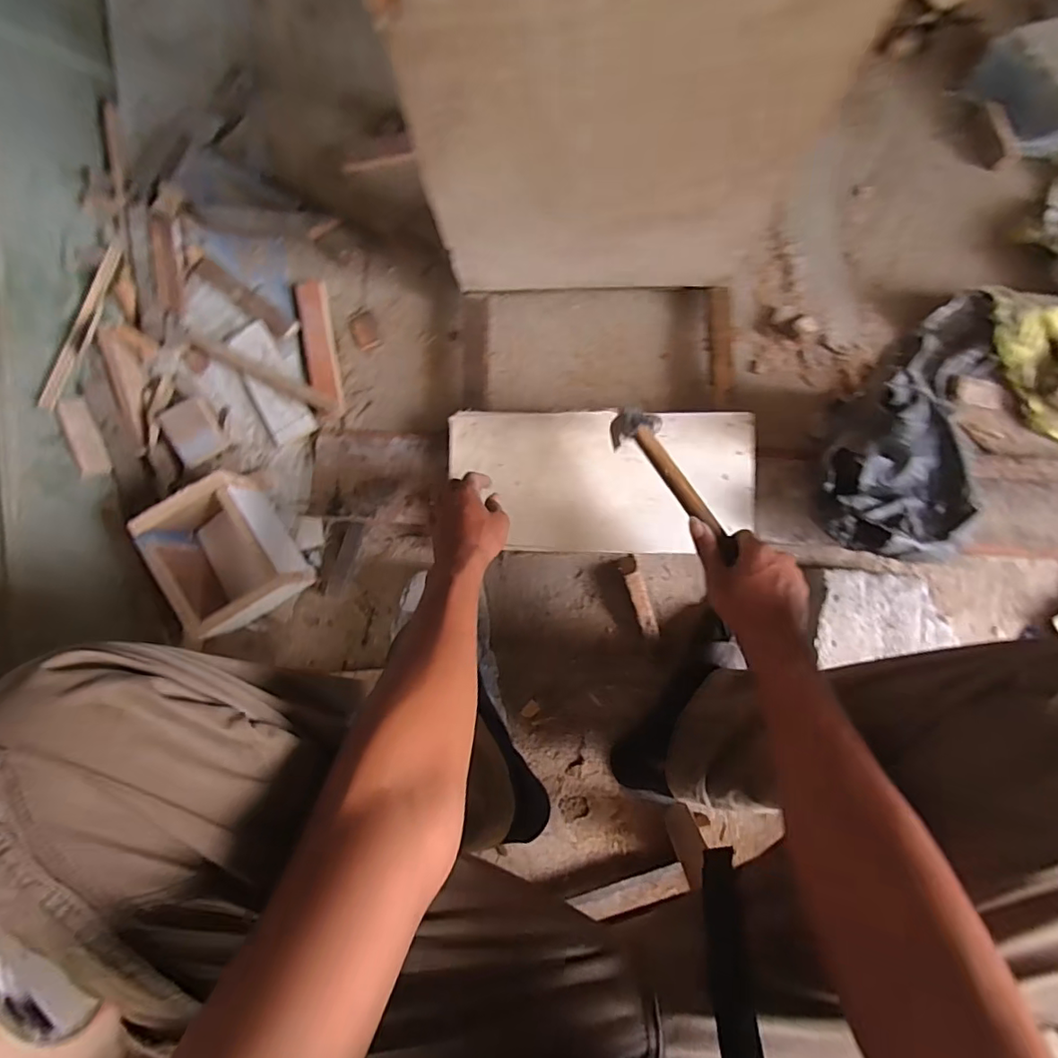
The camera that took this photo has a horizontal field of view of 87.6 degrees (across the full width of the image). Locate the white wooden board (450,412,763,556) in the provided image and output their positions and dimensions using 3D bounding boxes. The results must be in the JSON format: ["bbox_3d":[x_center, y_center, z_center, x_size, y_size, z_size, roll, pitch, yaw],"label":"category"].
[{"bbox_3d":[0.084,-0.057,0.665,0.355,0.023,0.168,1,84,2],"label":"white wooden board"}]

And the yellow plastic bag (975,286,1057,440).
[{"bbox_3d":[0.624,-0.196,0.658,0.094,0.032,0.232,-34,97,3],"label":"yellow plastic bag"}]

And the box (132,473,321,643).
[{"bbox_3d":[-0.369,0.033,0.690,0.126,0.131,0.156,-29,82,2],"label":"box"}]

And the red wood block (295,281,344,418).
[{"bbox_3d":[-0.290,-0.254,0.766,0.039,0.014,0.191,-12,85,6],"label":"red wood block"}]

